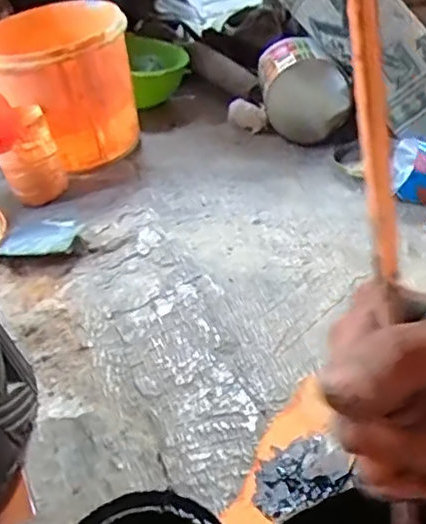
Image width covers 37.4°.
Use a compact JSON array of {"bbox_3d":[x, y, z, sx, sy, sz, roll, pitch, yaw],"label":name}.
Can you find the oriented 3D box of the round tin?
[{"bbox_3d":[0.158,-0.316,1.119,0.144,0.123,0.169,-5,39,5],"label":"round tin"}]

